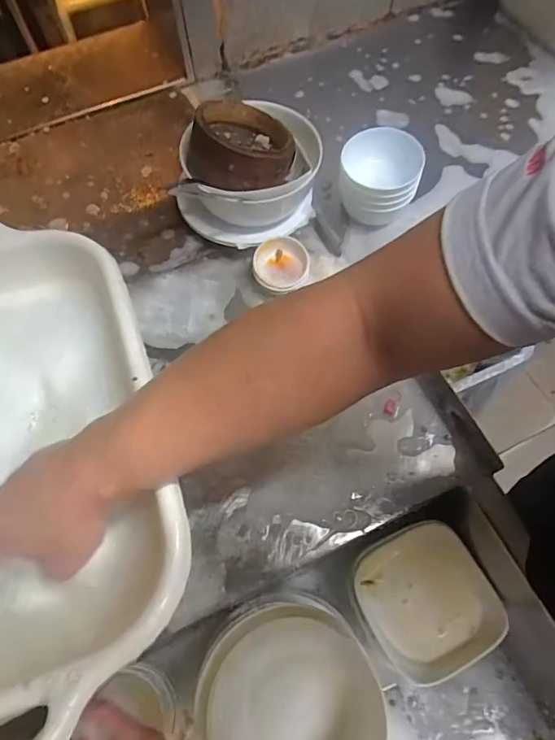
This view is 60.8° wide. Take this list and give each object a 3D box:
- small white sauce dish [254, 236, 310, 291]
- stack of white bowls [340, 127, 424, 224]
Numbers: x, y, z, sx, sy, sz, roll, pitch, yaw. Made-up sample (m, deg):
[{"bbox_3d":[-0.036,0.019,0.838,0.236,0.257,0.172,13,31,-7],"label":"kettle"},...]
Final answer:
[{"bbox_3d":[0.007,-0.144,0.645,0.075,0.026,0.075,-1,86,9],"label":"small white sauce dish"},{"bbox_3d":[0.139,-0.260,0.650,0.102,0.094,0.099,11,65,7],"label":"stack of white bowls"}]

